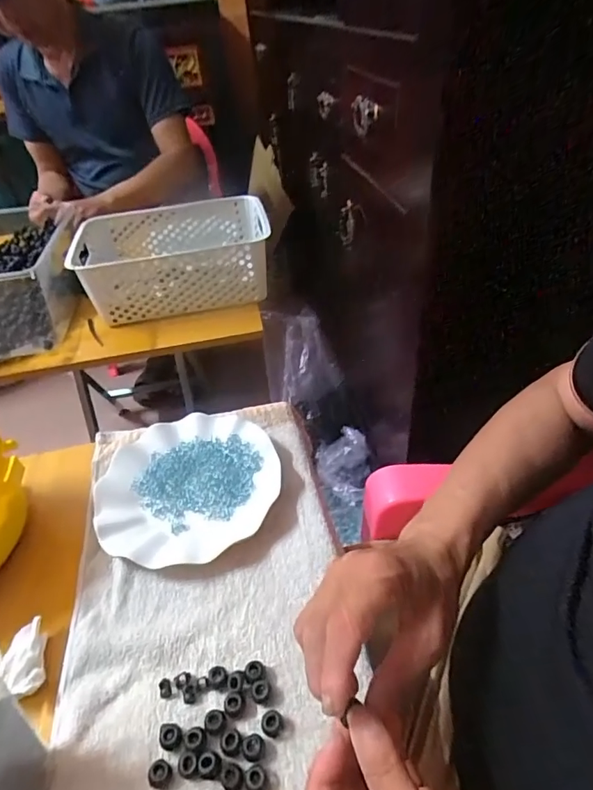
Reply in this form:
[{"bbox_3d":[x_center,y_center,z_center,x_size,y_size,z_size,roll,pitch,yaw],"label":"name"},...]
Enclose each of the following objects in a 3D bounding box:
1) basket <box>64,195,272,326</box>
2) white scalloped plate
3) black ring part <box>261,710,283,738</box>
[{"bbox_3d":[-0.200,-0.237,0.799,0.305,0.107,0.207,-10,42,-3],"label":"basket"},{"bbox_3d":[-0.110,0.089,0.490,0.182,0.024,0.181,-4,42,3],"label":"white scalloped plate"},{"bbox_3d":[-0.017,0.230,0.328,0.015,0.007,0.015,-4,42,3],"label":"black ring part"}]

